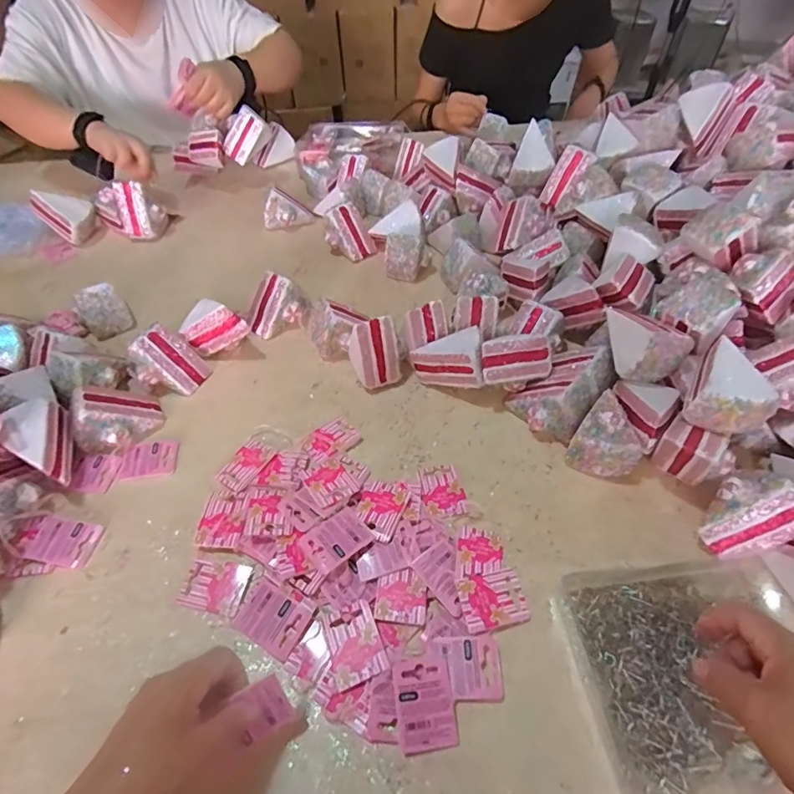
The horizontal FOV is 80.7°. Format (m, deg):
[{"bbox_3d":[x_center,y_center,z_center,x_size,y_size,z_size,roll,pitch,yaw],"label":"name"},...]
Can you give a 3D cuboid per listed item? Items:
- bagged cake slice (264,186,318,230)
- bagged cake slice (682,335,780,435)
[{"bbox_3d":[-0.189,-0.331,0.815,0.088,0.059,0.032,-12,51,-8],"label":"bagged cake slice"},{"bbox_3d":[0.329,-0.005,0.460,0.072,0.051,0.082,31,58,24],"label":"bagged cake slice"}]

